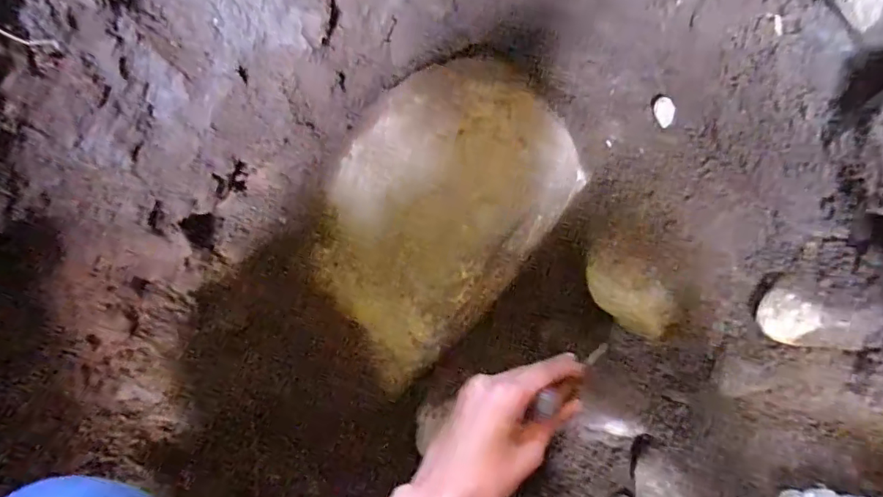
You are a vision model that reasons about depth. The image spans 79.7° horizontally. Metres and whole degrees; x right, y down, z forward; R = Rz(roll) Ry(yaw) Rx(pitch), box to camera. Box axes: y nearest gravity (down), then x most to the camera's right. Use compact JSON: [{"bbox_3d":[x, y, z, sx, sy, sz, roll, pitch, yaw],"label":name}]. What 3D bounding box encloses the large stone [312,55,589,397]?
[{"bbox_3d":[-0.006,-0.035,0.570,0.204,0.327,0.140,42,26,17],"label":"large stone"}]

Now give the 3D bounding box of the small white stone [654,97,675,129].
[{"bbox_3d":[0.236,-0.144,0.562,0.021,0.022,0.021,20,60,16],"label":"small white stone"}]

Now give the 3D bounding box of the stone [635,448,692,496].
[{"bbox_3d":[0.228,0.249,0.544,0.046,0.033,0.083,-4,57,1],"label":"stone"}]

